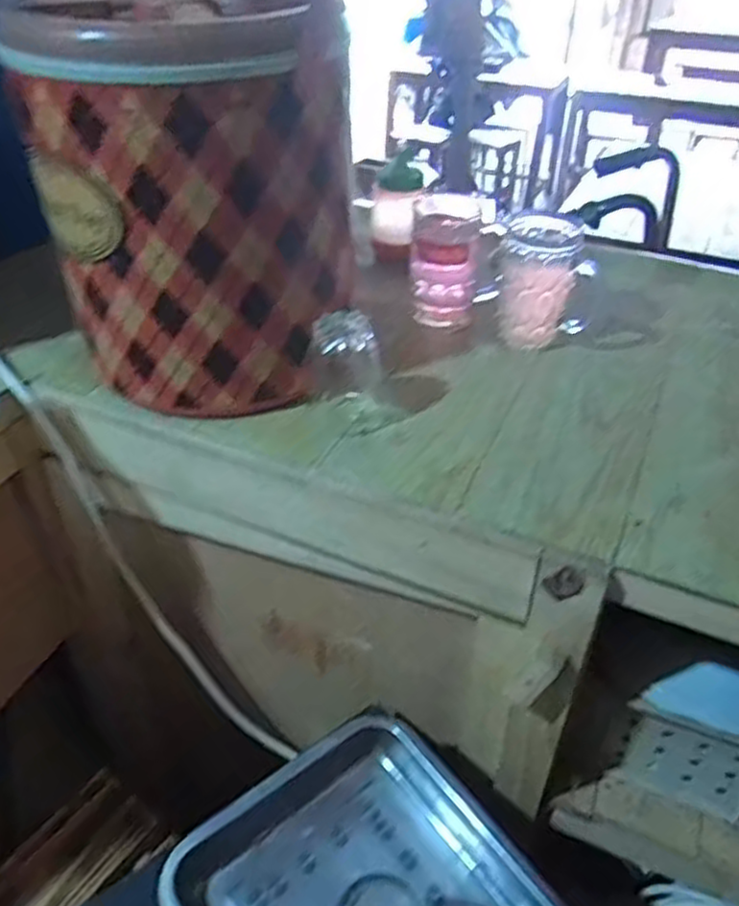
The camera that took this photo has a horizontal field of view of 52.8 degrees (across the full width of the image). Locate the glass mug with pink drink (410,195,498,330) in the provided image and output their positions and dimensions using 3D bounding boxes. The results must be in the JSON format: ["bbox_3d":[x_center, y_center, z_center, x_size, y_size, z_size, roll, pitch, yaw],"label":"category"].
[{"bbox_3d":[0.086,-0.208,0.788,0.083,0.127,0.076,3,41,3],"label":"glass mug with pink drink"}]

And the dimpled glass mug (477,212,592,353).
[{"bbox_3d":[0.167,-0.173,0.773,0.086,0.125,0.091,-1,41,-2],"label":"dimpled glass mug"}]

